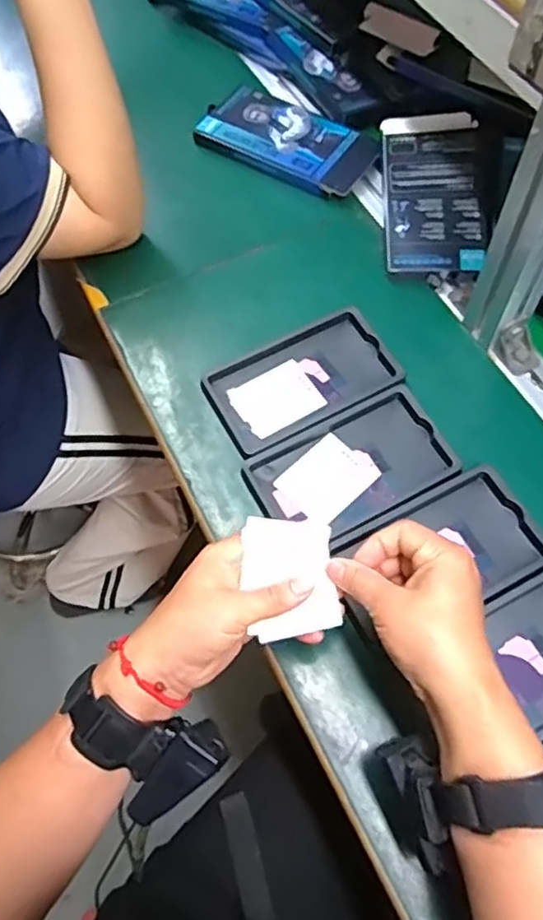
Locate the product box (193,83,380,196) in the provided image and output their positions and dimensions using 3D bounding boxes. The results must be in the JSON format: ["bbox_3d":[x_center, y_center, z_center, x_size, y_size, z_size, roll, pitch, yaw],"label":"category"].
[{"bbox_3d":[0.016,-0.351,0.708,0.195,0.021,0.098,29,66,14],"label":"product box"}]

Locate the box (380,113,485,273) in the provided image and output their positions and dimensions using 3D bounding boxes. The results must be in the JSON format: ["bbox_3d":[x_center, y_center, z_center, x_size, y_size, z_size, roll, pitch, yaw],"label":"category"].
[{"bbox_3d":[0.159,-0.270,0.641,0.091,0.012,0.184,-1,75,7],"label":"box"}]

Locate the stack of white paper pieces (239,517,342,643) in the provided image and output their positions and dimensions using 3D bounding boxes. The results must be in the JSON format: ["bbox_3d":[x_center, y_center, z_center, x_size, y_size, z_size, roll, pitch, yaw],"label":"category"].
[{"bbox_3d":[0.013,0.076,0.423,0.059,0.006,0.077,-6,84,-11],"label":"stack of white paper pieces"}]

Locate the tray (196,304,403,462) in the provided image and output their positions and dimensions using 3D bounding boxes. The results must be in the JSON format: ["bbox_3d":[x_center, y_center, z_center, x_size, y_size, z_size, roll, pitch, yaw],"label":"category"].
[{"bbox_3d":[0.027,-0.071,0.567,0.159,0.016,0.098,-24,65,-13],"label":"tray"}]

